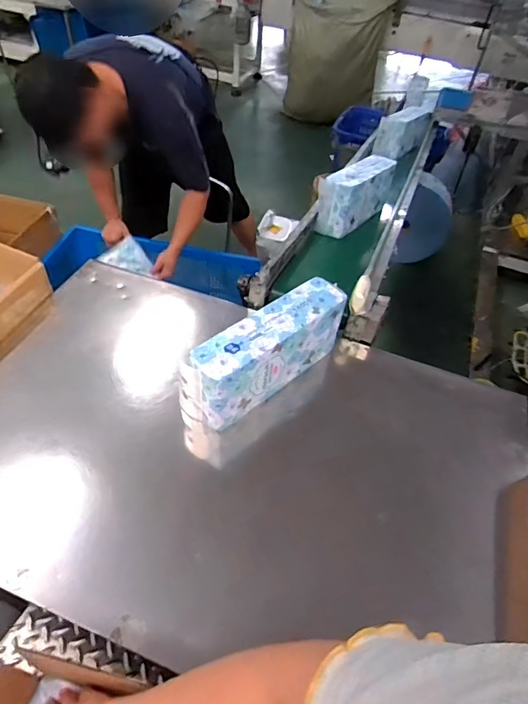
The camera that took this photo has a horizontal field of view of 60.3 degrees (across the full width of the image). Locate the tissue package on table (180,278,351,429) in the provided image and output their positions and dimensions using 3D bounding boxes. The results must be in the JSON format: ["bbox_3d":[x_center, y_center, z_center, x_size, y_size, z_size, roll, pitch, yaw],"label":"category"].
[{"bbox_3d":[0.008,-0.003,0.907,0.354,0.155,0.095,-34,60,-29],"label":"tissue package on table"}]

